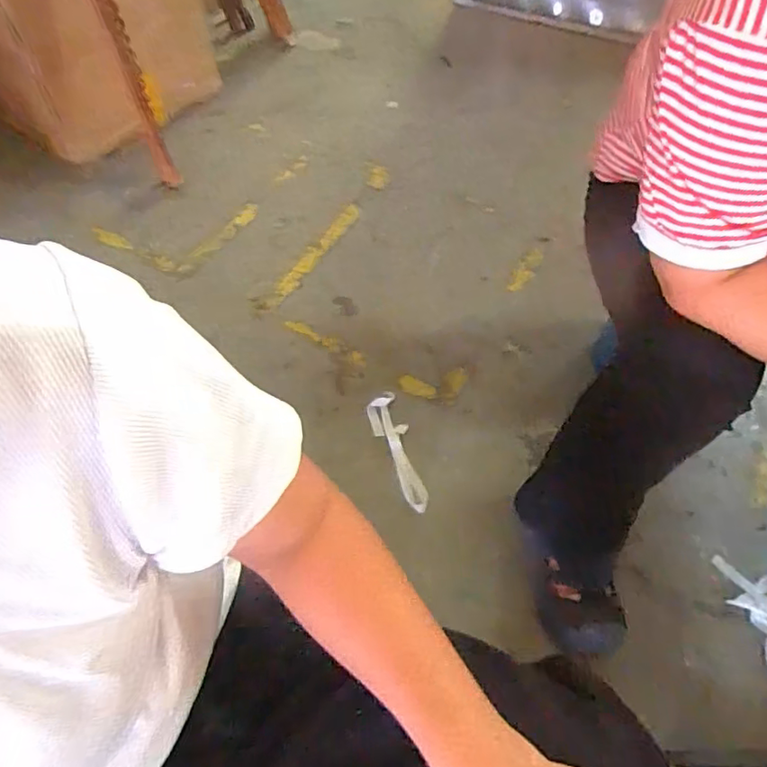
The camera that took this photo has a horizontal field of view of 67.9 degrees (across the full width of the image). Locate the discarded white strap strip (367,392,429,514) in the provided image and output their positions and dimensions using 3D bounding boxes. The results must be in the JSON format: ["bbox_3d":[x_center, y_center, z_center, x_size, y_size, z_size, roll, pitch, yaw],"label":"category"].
[{"bbox_3d":[0.029,0.118,1.000,0.056,0.022,0.227,-19,59,-9],"label":"discarded white strap strip"}]

